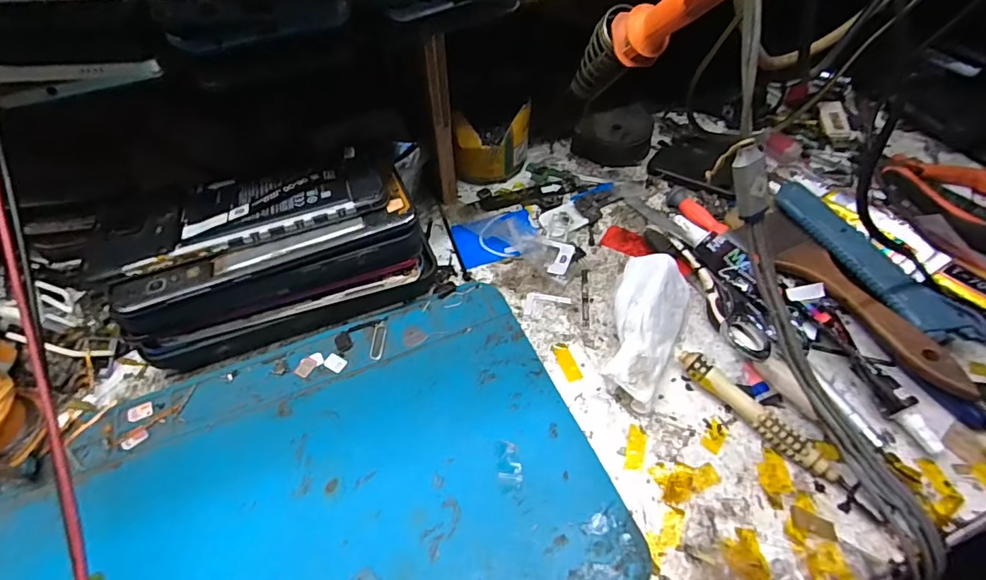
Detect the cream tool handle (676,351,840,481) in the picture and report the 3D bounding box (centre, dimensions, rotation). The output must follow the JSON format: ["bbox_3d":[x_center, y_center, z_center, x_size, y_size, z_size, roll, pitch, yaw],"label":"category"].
[{"bbox_3d":[0.142,0.067,0.273,0.015,0.016,0.092,-34,60,-23],"label":"cream tool handle"}]

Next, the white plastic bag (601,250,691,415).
[{"bbox_3d":[0.091,0.022,0.298,0.044,0.031,0.097,20,55,15],"label":"white plastic bag"}]

